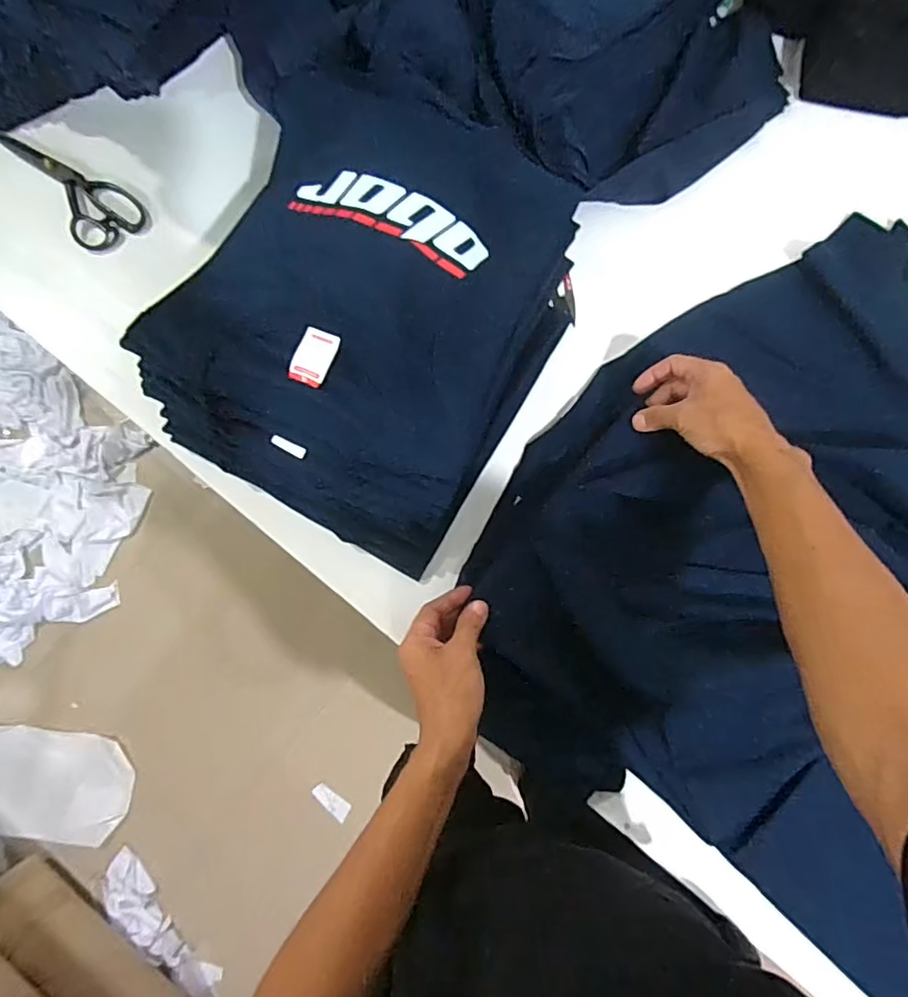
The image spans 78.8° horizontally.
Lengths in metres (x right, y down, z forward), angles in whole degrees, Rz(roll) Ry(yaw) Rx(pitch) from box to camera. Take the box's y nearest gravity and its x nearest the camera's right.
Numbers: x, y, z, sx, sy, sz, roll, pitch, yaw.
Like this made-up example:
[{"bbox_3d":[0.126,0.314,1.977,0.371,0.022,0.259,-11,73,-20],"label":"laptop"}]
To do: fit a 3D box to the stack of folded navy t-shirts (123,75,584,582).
[{"bbox_3d":[-0.070,-0.180,0.543,0.329,0.138,0.418,27,83,4],"label":"stack of folded navy t-shirts"}]

